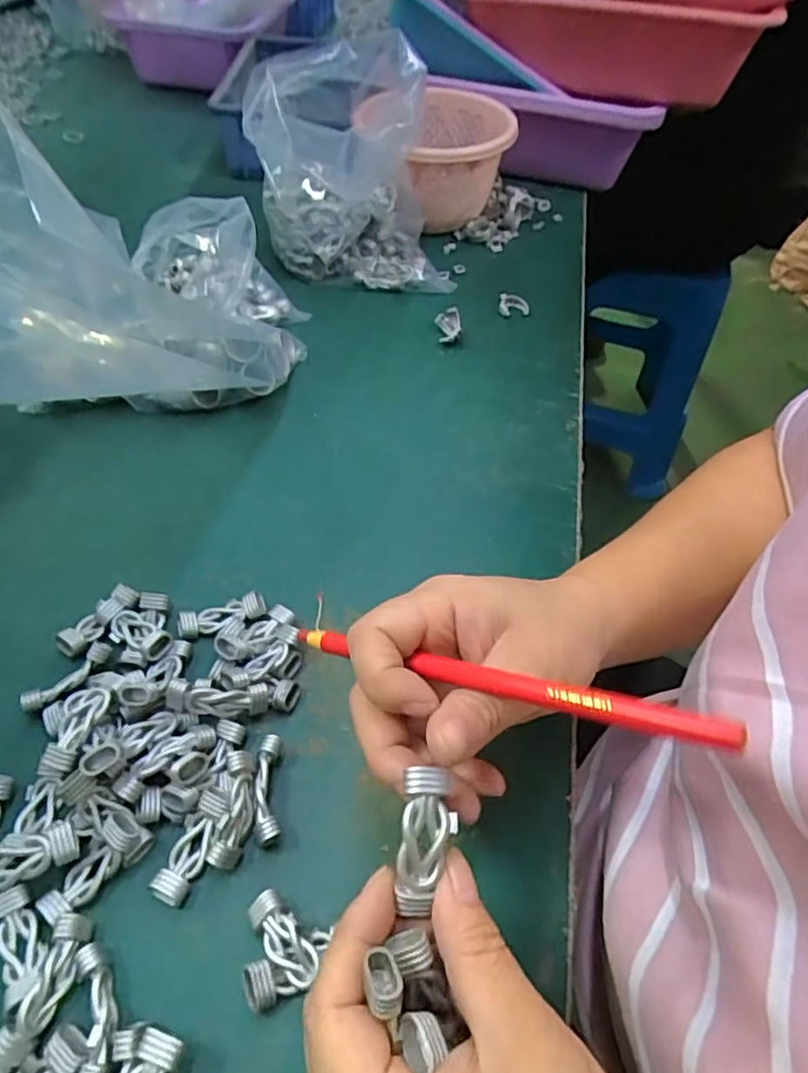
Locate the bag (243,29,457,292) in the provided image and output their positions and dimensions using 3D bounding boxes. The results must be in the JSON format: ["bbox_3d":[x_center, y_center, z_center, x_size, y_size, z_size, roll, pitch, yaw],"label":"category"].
[{"bbox_3d":[-0.043,-0.289,0.508,0.138,0.153,0.141,-20,55,-19],"label":"bag"}]

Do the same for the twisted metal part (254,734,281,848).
[{"bbox_3d":[-0.060,0.114,0.281,0.011,0.016,0.046,-4,51,-7],"label":"twisted metal part"}]

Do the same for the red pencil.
[{"bbox_3d":[0.026,0.049,0.224,0.166,0.006,0.009,6,46,33],"label":"red pencil"}]

